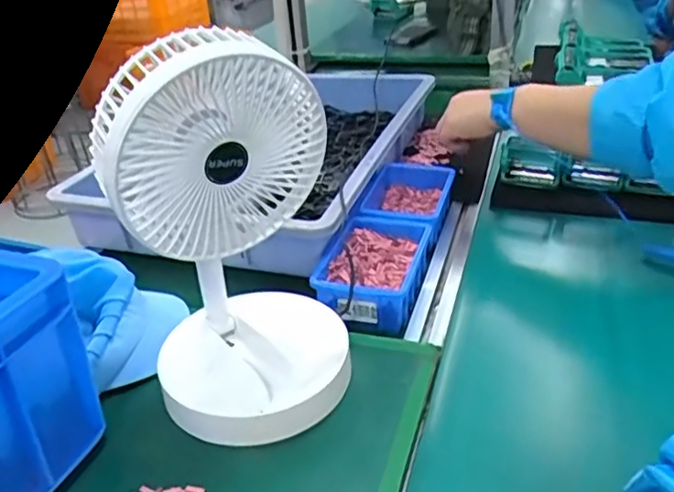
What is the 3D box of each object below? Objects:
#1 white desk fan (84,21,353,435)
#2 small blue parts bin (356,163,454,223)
[{"bbox_3d":[-0.072,-0.006,0.454,0.152,0.277,0.138,-5,30,-2],"label":"white desk fan"},{"bbox_3d":[0.087,-0.054,0.766,0.095,0.045,0.144,8,32,19],"label":"small blue parts bin"}]

